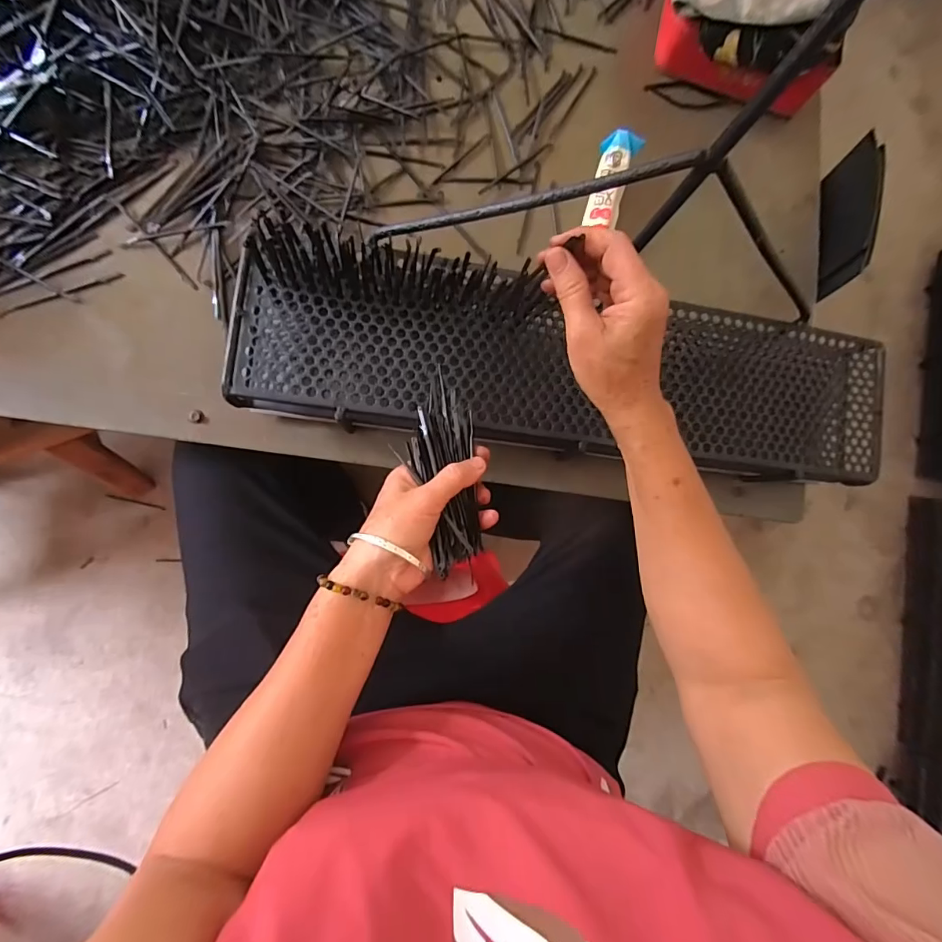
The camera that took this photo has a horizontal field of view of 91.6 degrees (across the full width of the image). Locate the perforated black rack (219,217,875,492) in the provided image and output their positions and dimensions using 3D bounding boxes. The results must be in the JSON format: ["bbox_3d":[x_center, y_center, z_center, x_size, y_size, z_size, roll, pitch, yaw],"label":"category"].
[{"bbox_3d":[0.103,-0.095,0.413,0.595,0.024,0.153,7,86,-8],"label":"perforated black rack"}]

